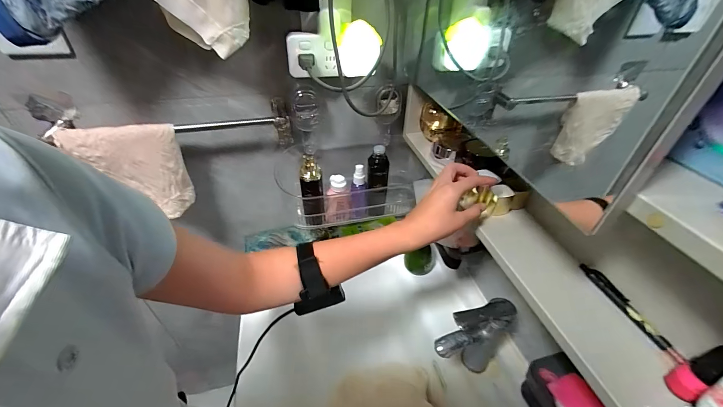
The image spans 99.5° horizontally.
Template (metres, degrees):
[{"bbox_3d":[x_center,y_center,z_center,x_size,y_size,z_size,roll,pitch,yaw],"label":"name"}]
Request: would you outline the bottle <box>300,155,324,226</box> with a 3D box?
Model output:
[{"bbox_3d":[-0.094,-0.015,0.588,0.041,0.159,0.033,-4,40,-6],"label":"bottle"}]

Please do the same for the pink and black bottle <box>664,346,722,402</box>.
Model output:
[{"bbox_3d":[0.279,0.138,0.250,0.021,0.066,0.021,-12,41,-15],"label":"pink and black bottle"}]

